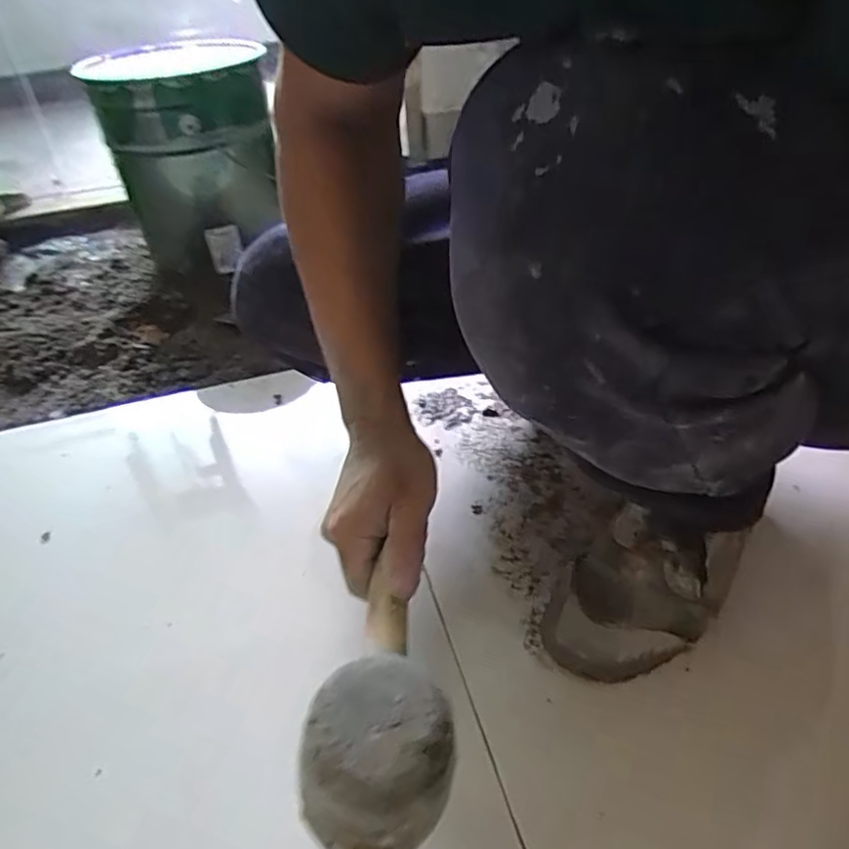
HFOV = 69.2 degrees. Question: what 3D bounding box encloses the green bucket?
[{"bbox_3d":[-0.392,-0.480,1.074,0.289,0.293,0.329,-25,43,-24],"label":"green bucket"}]

